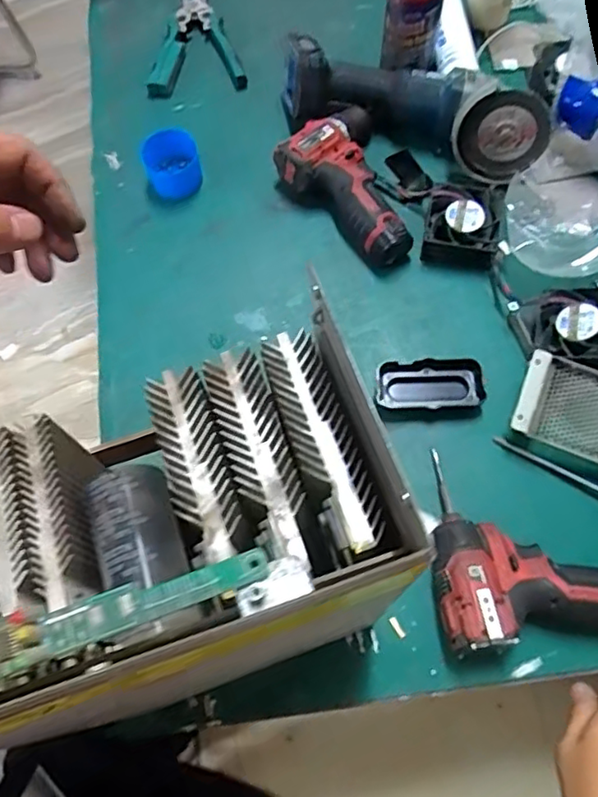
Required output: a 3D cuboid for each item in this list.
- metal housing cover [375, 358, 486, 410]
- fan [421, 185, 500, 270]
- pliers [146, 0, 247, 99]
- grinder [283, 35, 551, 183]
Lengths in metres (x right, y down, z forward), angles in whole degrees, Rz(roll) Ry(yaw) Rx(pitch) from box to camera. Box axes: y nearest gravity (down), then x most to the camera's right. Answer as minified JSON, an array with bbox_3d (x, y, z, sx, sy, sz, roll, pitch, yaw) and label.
[{"bbox_3d":[0.135,-0.014,0.645,0.107,0.017,0.050,-4,70,1],"label":"metal housing cover"},{"bbox_3d":[0.181,-0.194,0.698,0.083,0.035,0.091,9,71,5],"label":"fan"},{"bbox_3d":[-0.140,-0.477,0.817,0.124,0.019,0.180,-7,70,-1],"label":"pliers"},{"bbox_3d":[0.128,-0.342,0.722,0.319,0.095,0.098,15,72,7],"label":"grinder"}]

